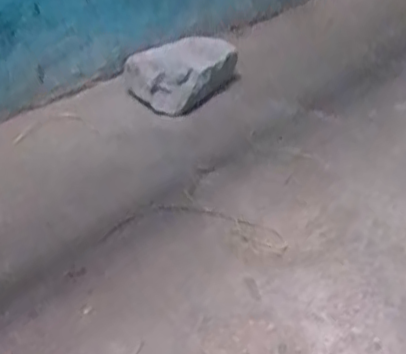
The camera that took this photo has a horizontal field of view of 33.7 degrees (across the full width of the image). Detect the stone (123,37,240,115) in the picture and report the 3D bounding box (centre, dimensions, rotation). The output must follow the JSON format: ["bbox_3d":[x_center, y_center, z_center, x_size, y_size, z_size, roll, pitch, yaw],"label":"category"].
[{"bbox_3d":[-0.026,-0.180,1.205,0.203,0.101,0.120,-11,37,-14],"label":"stone"}]

